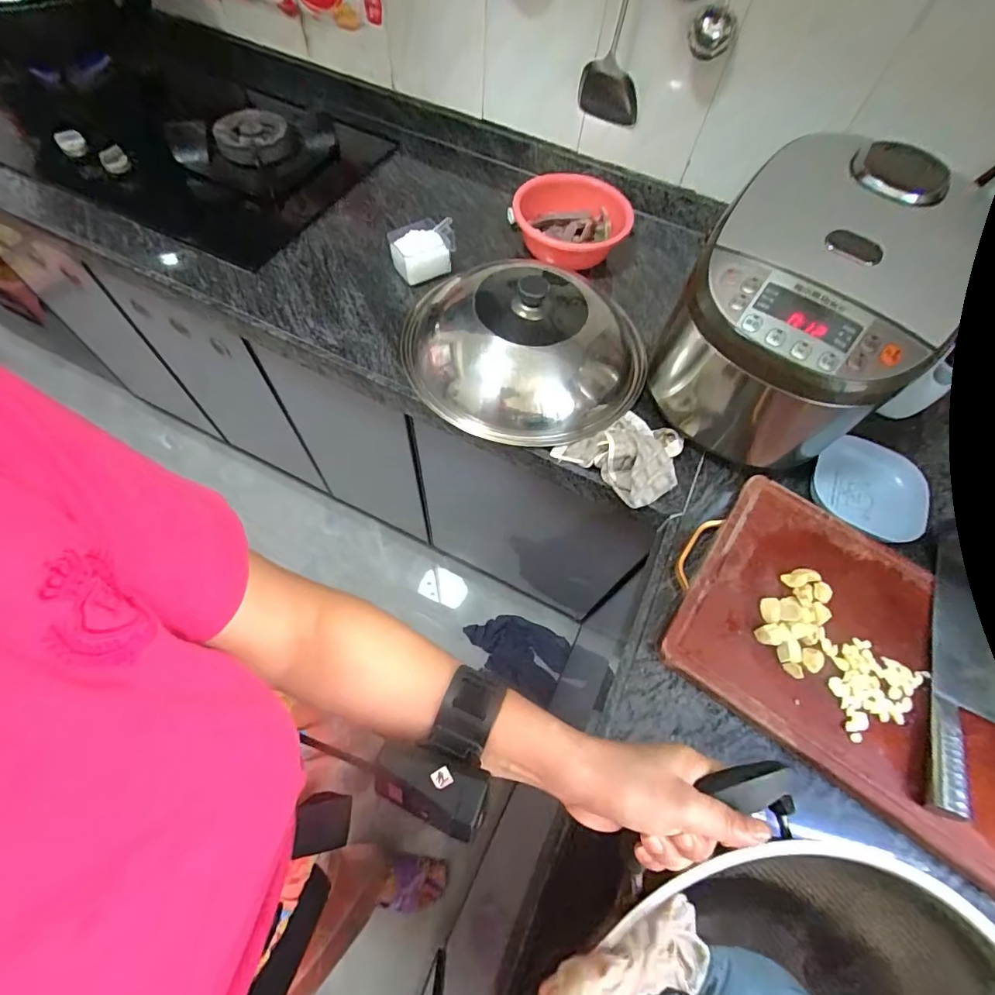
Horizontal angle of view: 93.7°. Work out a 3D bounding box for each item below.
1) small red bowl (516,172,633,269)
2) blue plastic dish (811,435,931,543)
[{"bbox_3d":[0.131,-0.460,0.794,0.189,0.066,0.175,1,64,-2],"label":"small red bowl"},{"bbox_3d":[0.498,-0.008,0.622,0.148,0.023,0.146,40,69,15],"label":"blue plastic dish"}]

